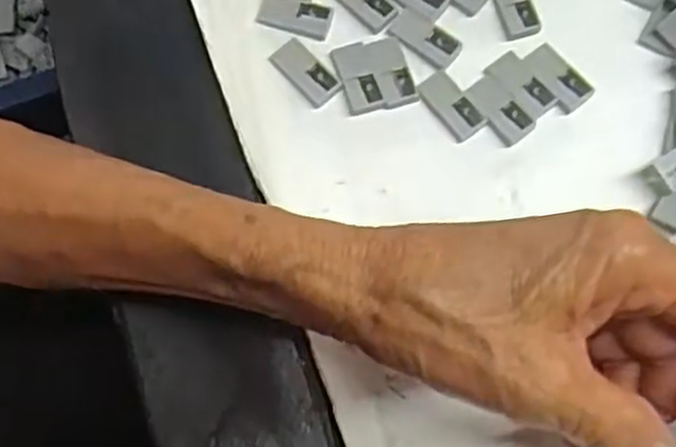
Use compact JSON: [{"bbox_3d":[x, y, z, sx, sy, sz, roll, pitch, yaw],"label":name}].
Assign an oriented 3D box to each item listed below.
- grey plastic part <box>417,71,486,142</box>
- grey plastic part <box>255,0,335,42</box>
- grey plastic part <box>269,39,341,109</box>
[{"bbox_3d":[0.043,-0.044,0.290,0.014,0.004,0.028,-37,78,-8],"label":"grey plastic part"},{"bbox_3d":[-0.017,-0.082,0.302,0.029,0.004,0.016,12,76,3],"label":"grey plastic part"},{"bbox_3d":[-0.013,-0.058,0.293,0.015,0.004,0.028,-41,79,-9],"label":"grey plastic part"}]

